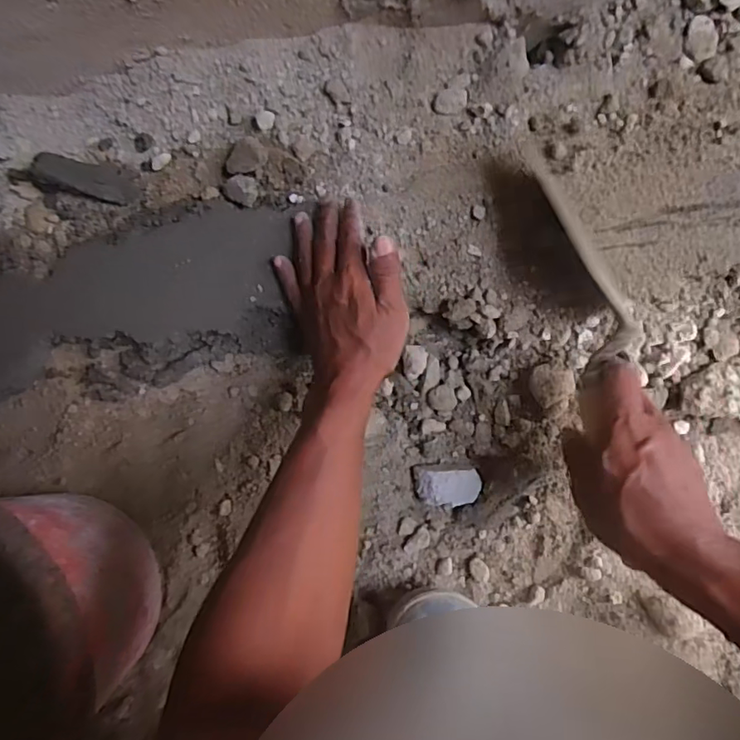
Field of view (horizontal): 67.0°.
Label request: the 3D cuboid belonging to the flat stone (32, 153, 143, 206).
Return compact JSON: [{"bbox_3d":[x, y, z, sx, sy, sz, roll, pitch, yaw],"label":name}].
[{"bbox_3d":[-0.264,-0.180,0.524,0.095,0.018,0.031,15,96,-10],"label":"flat stone"}]

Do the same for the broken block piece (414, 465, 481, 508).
[{"bbox_3d":[0.068,0.101,0.489,0.056,0.023,0.032,-4,92,9],"label":"broken block piece"}]

